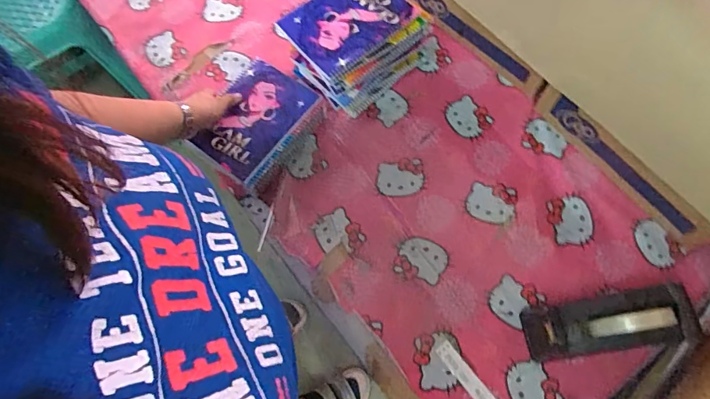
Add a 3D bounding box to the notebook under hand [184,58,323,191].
[{"bbox_3d":[-0.171,-0.134,0.756,0.143,0.032,0.198,34,74,13],"label":"notebook under hand"}]

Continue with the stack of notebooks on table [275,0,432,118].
[{"bbox_3d":[-0.005,-0.289,0.801,0.207,0.117,0.187,-42,74,-13],"label":"stack of notebooks on table"}]

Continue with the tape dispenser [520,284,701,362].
[{"bbox_3d":[0.352,0.169,0.603,0.225,0.100,0.074,-12,69,12],"label":"tape dispenser"}]

